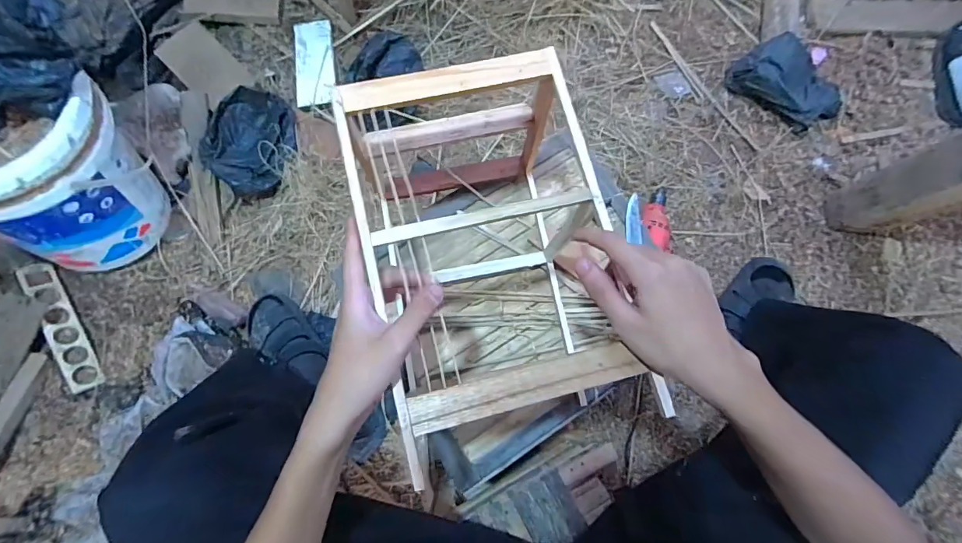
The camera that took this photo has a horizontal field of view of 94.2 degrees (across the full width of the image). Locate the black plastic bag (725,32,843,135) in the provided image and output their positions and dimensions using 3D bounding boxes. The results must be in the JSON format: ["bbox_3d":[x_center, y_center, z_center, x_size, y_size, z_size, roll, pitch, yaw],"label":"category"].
[{"bbox_3d":[0.722,-0.447,1.050,0.171,0.108,0.228,-42,81,-8],"label":"black plastic bag"}]

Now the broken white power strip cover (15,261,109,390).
[{"bbox_3d":[-0.841,0.111,0.899,0.056,0.021,0.273,-25,86,-45],"label":"broken white power strip cover"}]

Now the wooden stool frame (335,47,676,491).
[{"bbox_3d":[0.007,-0.012,0.487,0.208,0.231,0.343,-14,78,-3],"label":"wooden stool frame"}]

